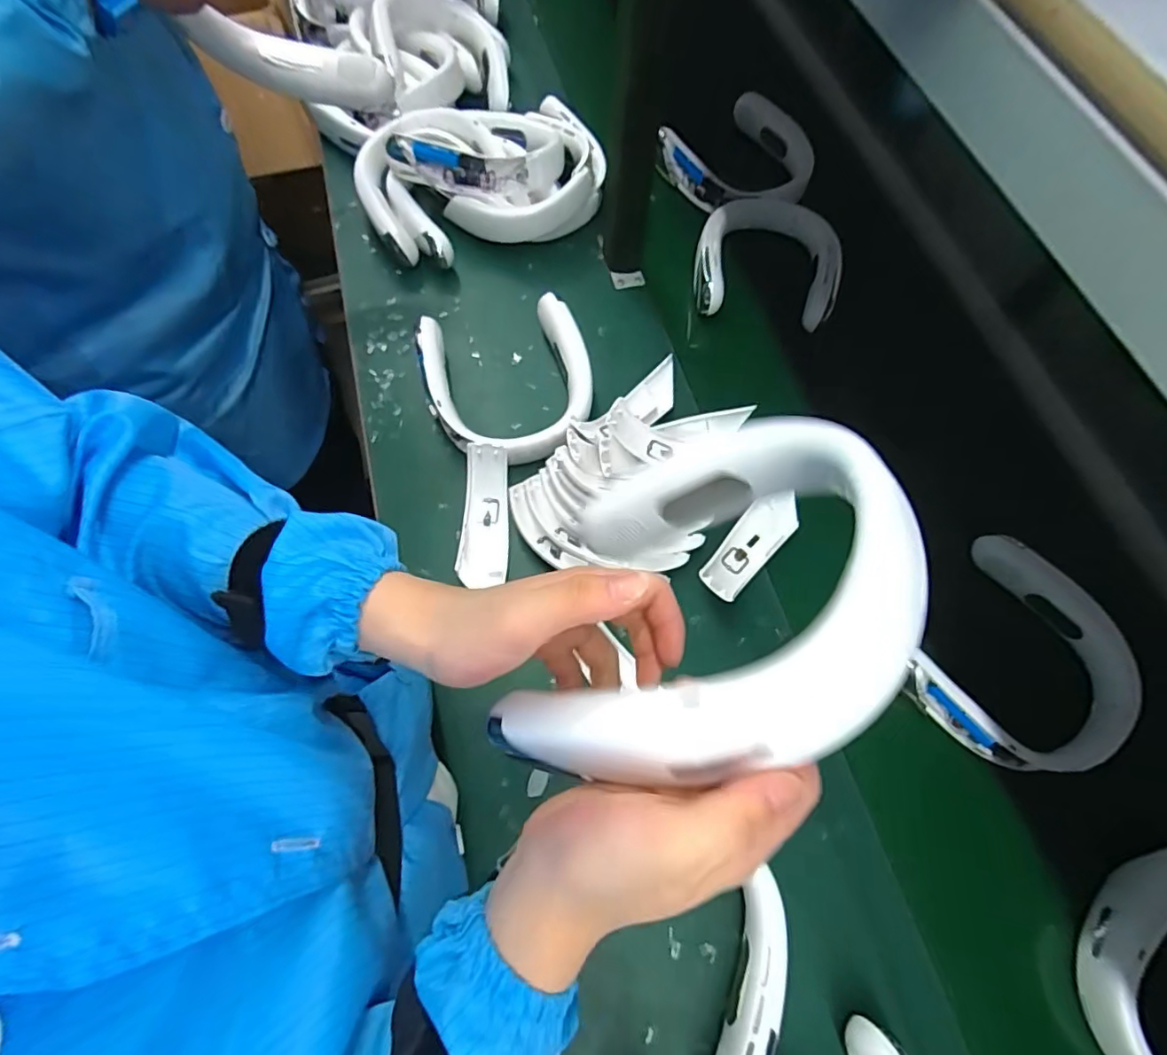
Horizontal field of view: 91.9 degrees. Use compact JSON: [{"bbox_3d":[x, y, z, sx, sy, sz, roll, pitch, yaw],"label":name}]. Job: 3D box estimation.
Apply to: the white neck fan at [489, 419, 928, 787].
[{"bbox_3d":[0.058,0.024,0.275,0.184,0.041,0.190,-14,39,36],"label":"white neck fan"}]

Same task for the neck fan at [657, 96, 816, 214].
[{"bbox_3d":[0.230,-0.535,0.822,0.187,0.058,0.199,0,67,-1],"label":"neck fan"}]

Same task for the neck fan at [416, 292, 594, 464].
[{"bbox_3d":[-0.083,-0.164,0.651,0.182,0.052,0.198,-15,69,-7],"label":"neck fan"}]

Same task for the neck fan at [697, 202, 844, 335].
[{"bbox_3d":[0.243,-0.360,0.748,0.180,0.041,0.195,9,68,3],"label":"neck fan"}]

